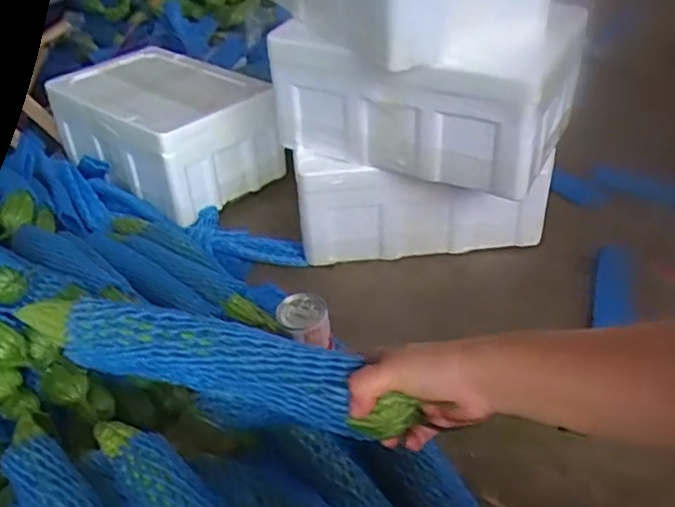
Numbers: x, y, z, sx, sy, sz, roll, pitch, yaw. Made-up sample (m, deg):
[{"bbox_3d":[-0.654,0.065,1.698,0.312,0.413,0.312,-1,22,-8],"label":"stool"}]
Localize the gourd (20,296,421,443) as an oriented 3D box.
[{"bbox_3d":[-0.102,0.082,0.538,0.311,0.044,0.048,12,39,14],"label":"gourd"}]

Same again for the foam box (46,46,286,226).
[{"bbox_3d":[-0.314,-0.239,1.287,0.383,0.180,0.266,26,45,34],"label":"foam box"}]

